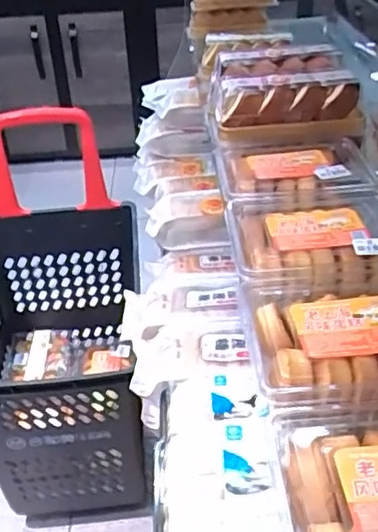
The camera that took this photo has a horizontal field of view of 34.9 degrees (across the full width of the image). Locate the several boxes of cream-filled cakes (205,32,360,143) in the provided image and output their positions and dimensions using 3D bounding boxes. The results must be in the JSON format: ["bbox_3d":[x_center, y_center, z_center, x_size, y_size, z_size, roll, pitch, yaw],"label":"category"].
[{"bbox_3d":[0.138,-0.264,0.901,0.189,0.079,0.232,-3,34,0],"label":"several boxes of cream-filled cakes"}]

